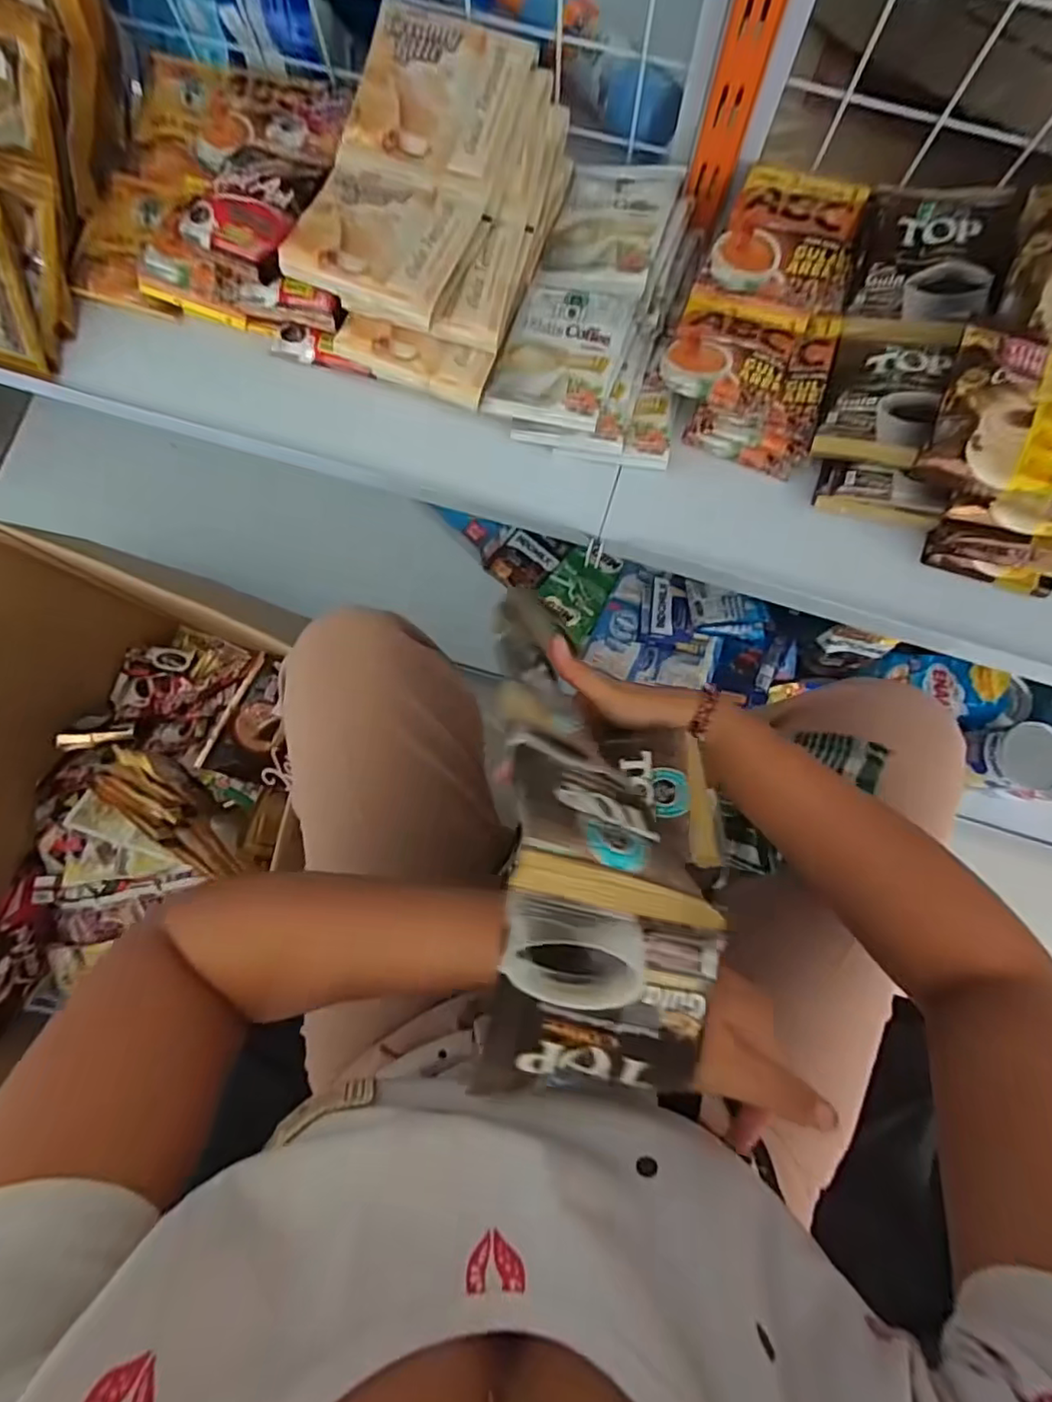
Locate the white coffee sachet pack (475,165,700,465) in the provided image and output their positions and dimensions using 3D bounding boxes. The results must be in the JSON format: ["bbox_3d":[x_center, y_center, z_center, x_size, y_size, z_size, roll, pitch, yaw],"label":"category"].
[{"bbox_3d":[0.068,-0.291,0.446,0.131,0.046,0.220,19,82,4],"label":"white coffee sachet pack"}]

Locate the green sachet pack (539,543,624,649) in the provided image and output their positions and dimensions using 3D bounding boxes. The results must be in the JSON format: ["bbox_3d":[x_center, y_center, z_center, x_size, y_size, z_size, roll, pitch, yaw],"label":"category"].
[{"bbox_3d":[0.069,-0.149,0.826,0.081,0.019,0.123,28,83,5],"label":"green sachet pack"}]

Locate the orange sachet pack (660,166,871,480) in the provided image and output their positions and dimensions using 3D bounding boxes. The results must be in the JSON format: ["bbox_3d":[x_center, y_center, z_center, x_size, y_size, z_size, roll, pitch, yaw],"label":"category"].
[{"bbox_3d":[0.169,-0.279,0.437,0.110,0.061,0.192,14,82,3],"label":"orange sachet pack"}]

